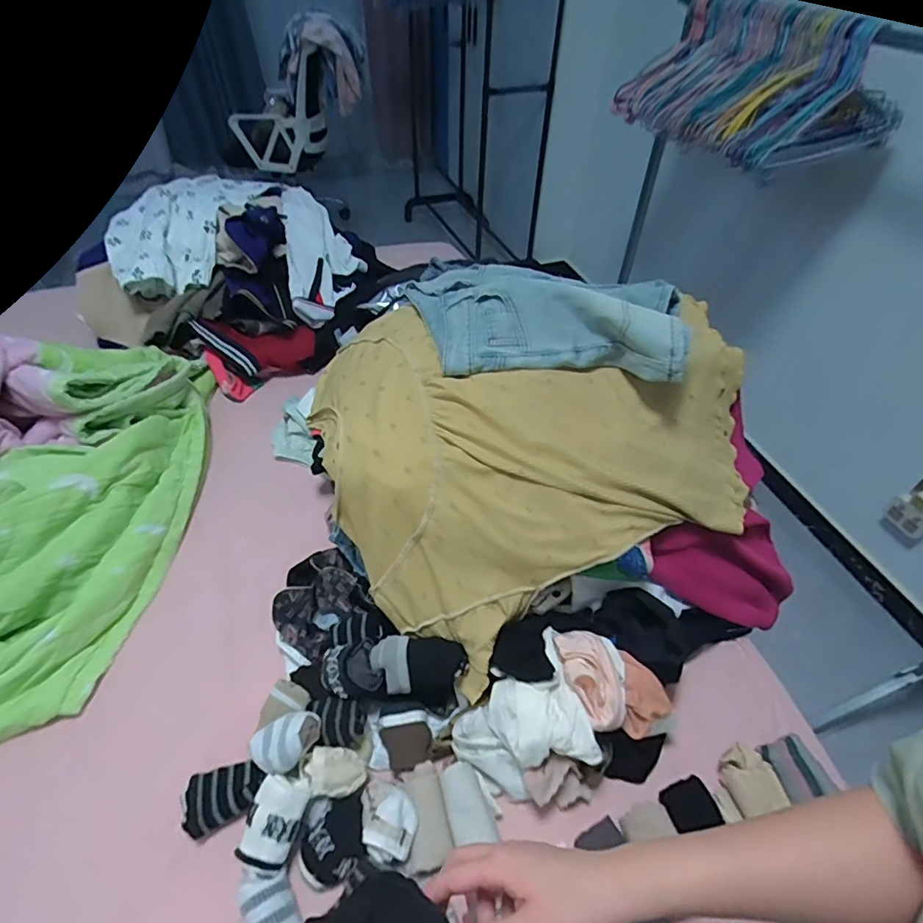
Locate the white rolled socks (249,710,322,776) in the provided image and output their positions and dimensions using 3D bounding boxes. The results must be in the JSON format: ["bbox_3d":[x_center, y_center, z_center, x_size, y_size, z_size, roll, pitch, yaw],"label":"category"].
[{"bbox_3d":[-0.209,0.331,0.615,0.083,0.044,0.057,-15,49,-15],"label":"white rolled socks"}]

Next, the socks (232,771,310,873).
[{"bbox_3d":[-0.216,0.410,0.592,0.062,0.040,0.089,13,48,10],"label":"socks"}]

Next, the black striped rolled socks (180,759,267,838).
[{"bbox_3d":[-0.291,0.406,0.638,0.091,0.026,0.064,-22,51,-21],"label":"black striped rolled socks"}]

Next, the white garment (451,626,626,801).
[{"bbox_3d":[0.114,0.320,0.656,0.223,0.113,0.148,-30,55,-26],"label":"white garment"}]

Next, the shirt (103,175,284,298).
[{"bbox_3d":[-0.698,-0.593,1.306,0.305,0.120,0.509,7,47,5],"label":"shirt"}]

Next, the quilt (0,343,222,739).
[{"bbox_3d":[-0.689,0.038,0.855,0.395,0.196,0.750,-1,47,-2],"label":"quilt"}]

